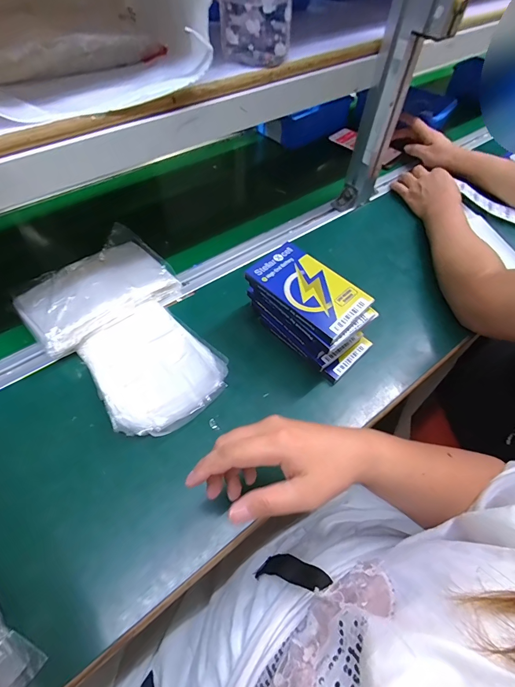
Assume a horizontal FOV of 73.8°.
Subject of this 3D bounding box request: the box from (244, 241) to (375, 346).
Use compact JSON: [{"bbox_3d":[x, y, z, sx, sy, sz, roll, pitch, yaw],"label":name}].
[{"bbox_3d":[0.058,-0.063,0.403,0.132,0.019,0.076,38,62,22],"label":"box"}]

